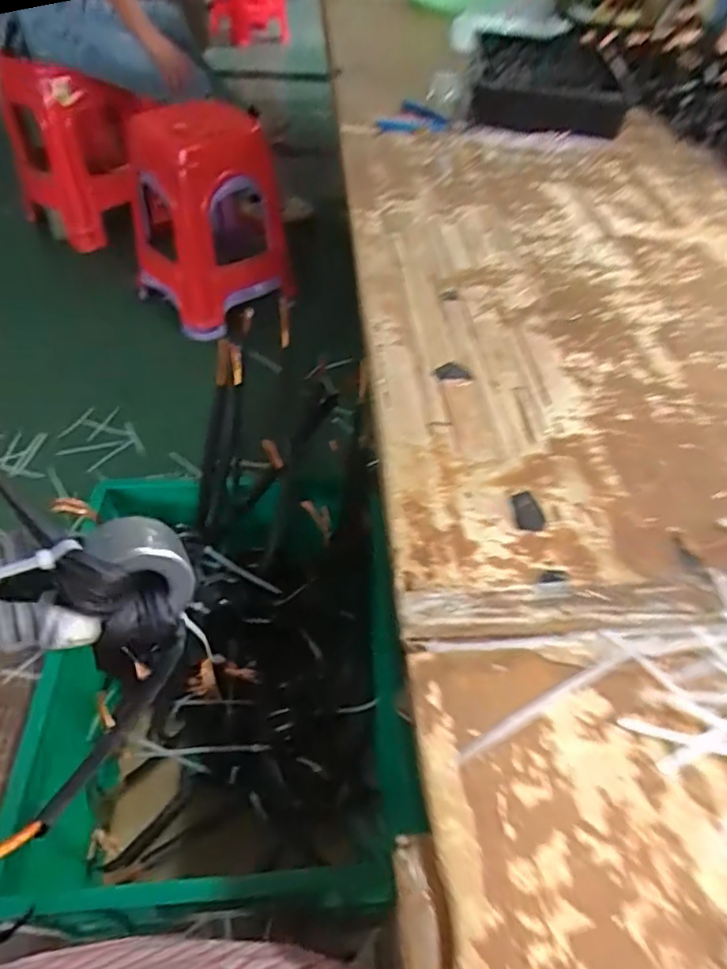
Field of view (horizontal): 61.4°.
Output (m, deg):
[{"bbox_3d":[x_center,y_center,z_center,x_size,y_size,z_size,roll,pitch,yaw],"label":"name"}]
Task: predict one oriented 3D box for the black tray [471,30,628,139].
[{"bbox_3d":[0.326,-0.740,1.111,0.234,0.056,0.445,9,48,2],"label":"black tray"}]

